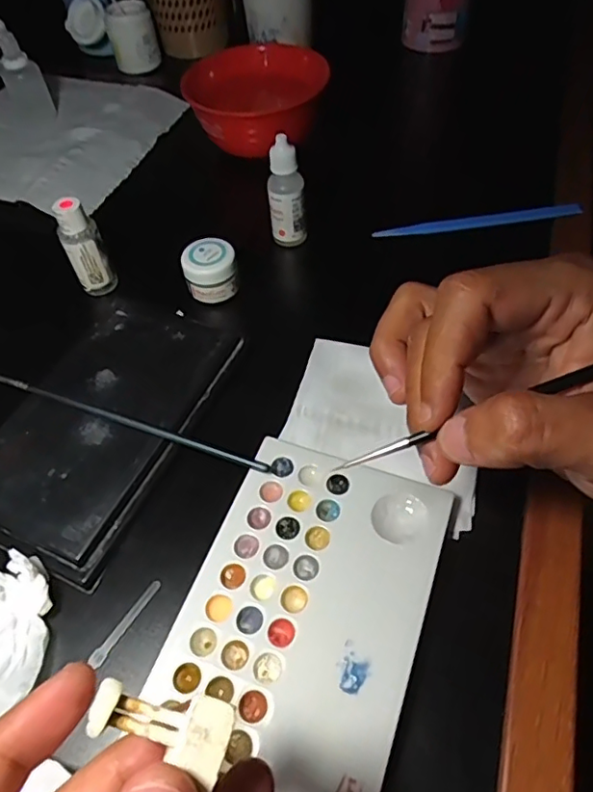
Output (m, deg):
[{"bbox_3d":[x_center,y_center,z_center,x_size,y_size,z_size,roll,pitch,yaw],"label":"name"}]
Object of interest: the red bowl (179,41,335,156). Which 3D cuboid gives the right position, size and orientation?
[{"bbox_3d":[-0.031,-0.232,0.449,0.104,0.048,0.098,2,53,5],"label":"red bowl"}]

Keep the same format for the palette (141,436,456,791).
[{"bbox_3d":[0.001,0.089,0.230,0.092,0.009,0.145,16,56,15],"label":"palette"}]

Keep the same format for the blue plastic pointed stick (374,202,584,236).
[{"bbox_3d":[0.123,-0.120,0.390,0.137,0.013,0.008,-3,53,2],"label":"blue plastic pointed stick"}]

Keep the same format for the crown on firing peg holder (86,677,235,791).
[{"bbox_3d":[-0.030,0.073,0.128,0.031,0.008,0.015,11,55,13],"label":"crown on firing peg holder"}]

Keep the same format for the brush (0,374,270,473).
[{"bbox_3d":[-0.093,0.011,0.287,0.170,0.006,0.006,16,56,15],"label":"brush"}]

